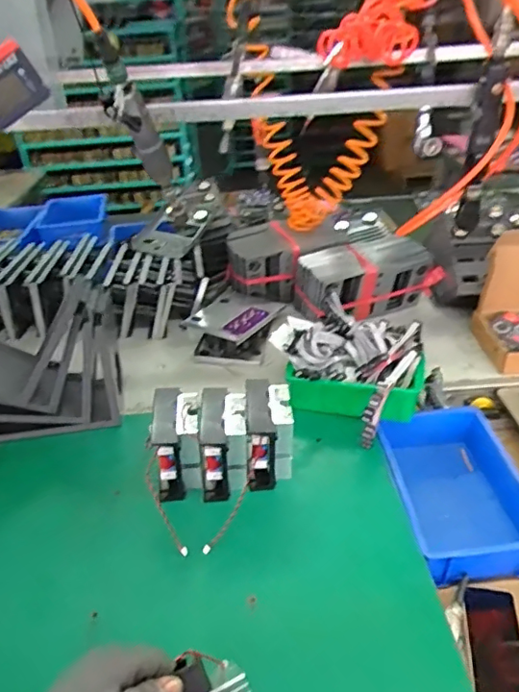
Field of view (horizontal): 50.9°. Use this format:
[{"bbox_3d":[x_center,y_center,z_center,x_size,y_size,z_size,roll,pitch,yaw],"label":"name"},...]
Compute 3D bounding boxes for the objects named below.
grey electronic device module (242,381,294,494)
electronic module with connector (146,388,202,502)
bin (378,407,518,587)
[{"bbox_3d":[0.017,0.144,0.887,0.072,0.129,0.129,-4,33,2],"label":"grey electronic device module"},{"bbox_3d":[-0.129,0.148,0.870,0.077,0.111,0.121,-4,33,-1],"label":"electronic module with connector"},{"bbox_3d":[0.327,0.241,0.898,0.206,0.106,0.286,-6,33,-4],"label":"bin"}]

